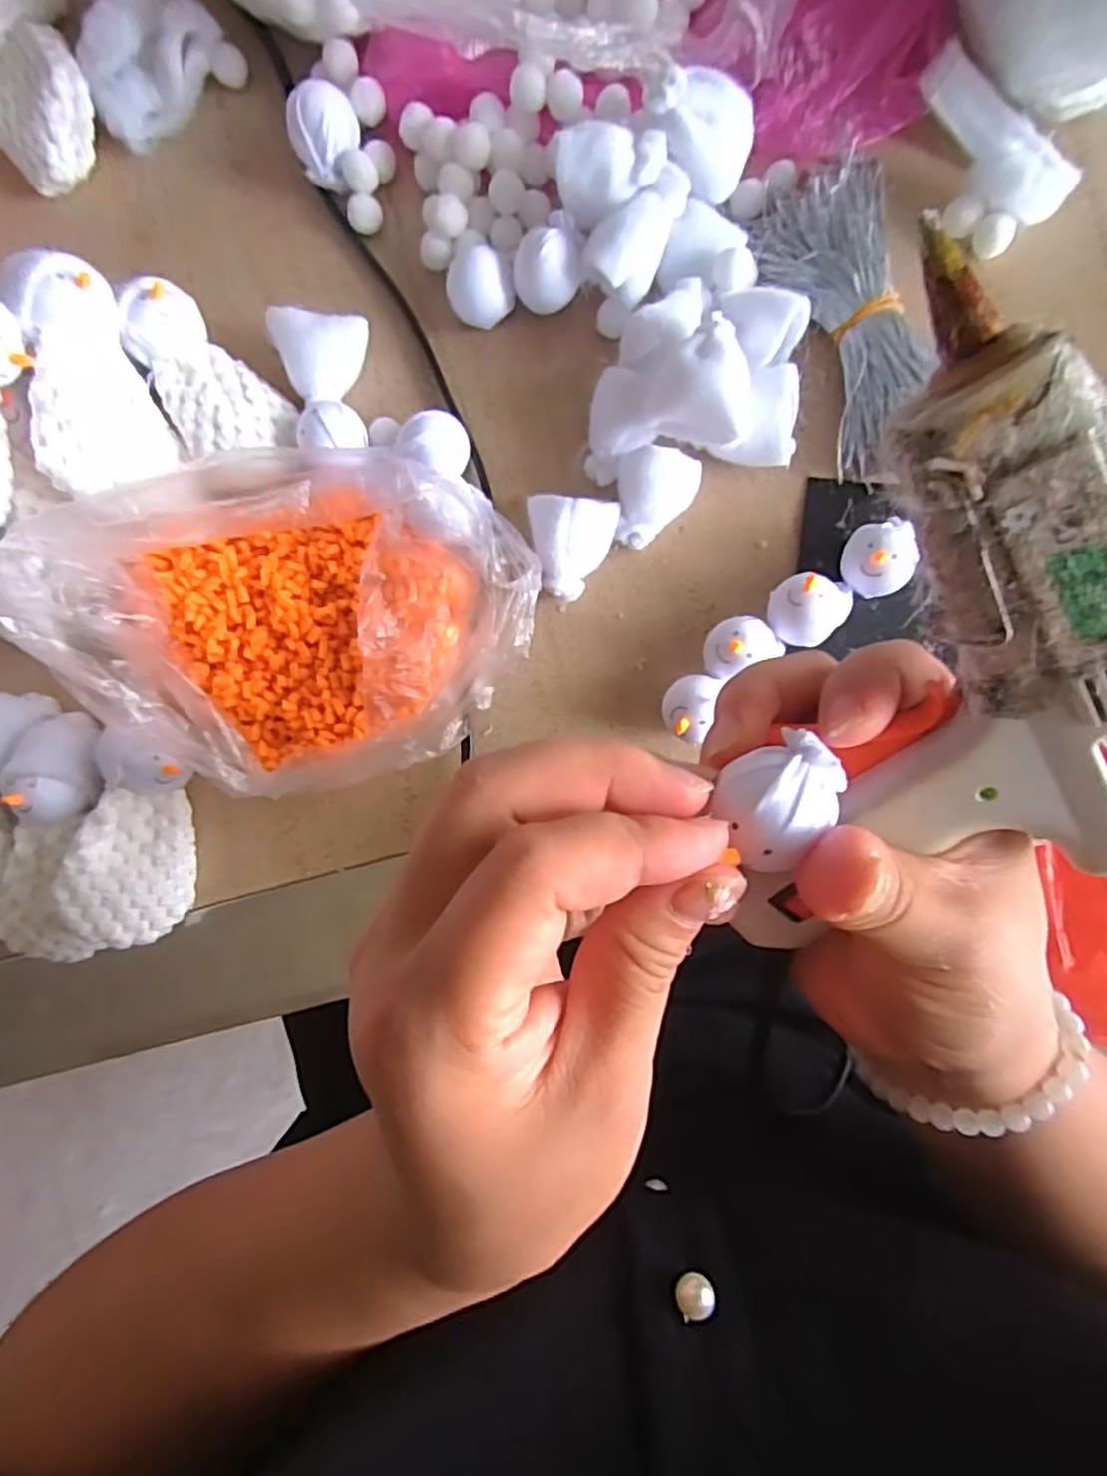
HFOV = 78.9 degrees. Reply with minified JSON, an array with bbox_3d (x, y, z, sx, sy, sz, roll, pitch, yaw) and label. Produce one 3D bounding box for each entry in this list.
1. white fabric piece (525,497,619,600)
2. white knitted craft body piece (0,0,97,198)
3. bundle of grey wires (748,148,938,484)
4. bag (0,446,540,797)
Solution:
[{"bbox_3d":[0.006,-0.070,0.252,0.032,0.025,0.035,6,90,3],"label":"white fabric piece"},{"bbox_3d":[-0.209,-0.266,0.264,0.060,0.022,0.085,-42,88,2],"label":"white knitted craft body piece"},{"bbox_3d":[0.110,-0.153,0.245,0.045,0.016,0.105,-17,89,2],"label":"bundle of grey wires"},{"bbox_3d":[-0.088,-0.046,0.239,0.153,0.060,0.116,-27,89,2],"label":"bag"}]

